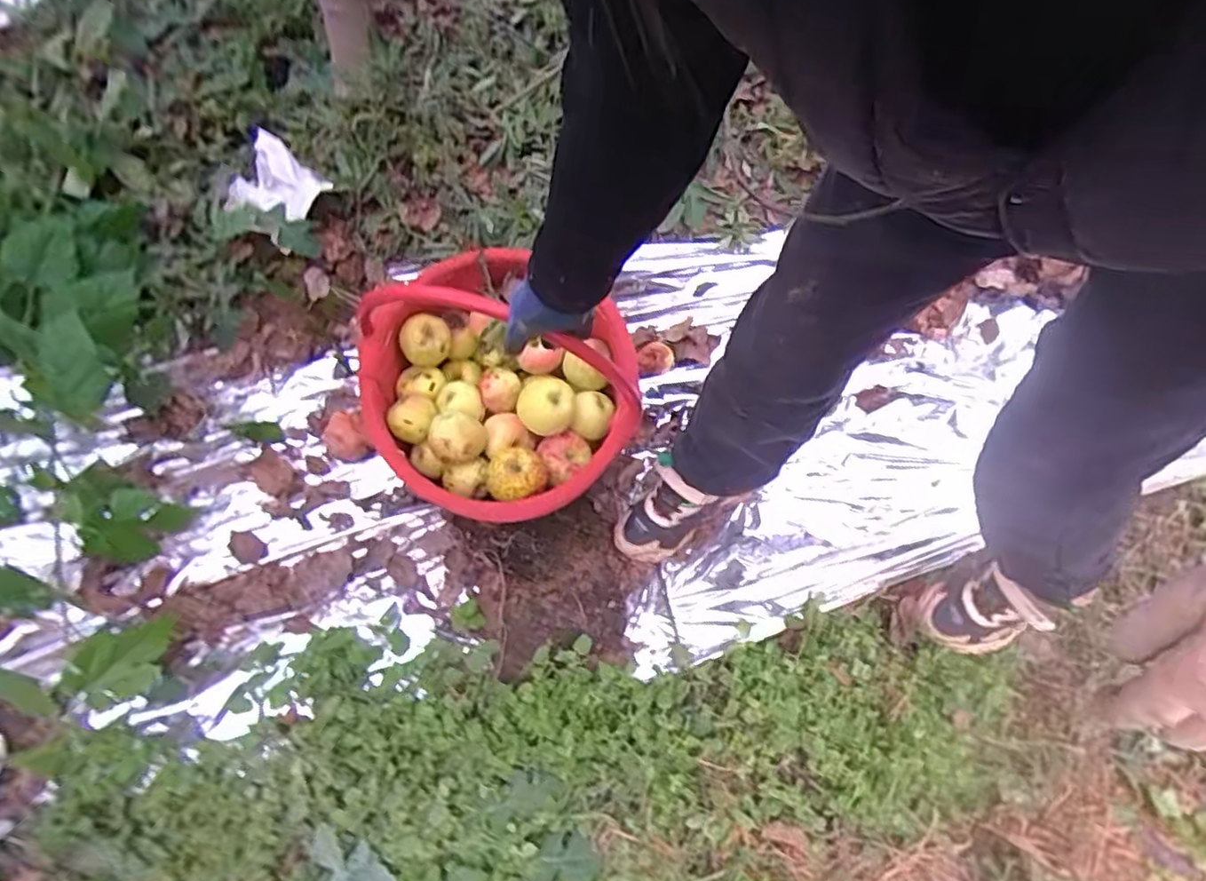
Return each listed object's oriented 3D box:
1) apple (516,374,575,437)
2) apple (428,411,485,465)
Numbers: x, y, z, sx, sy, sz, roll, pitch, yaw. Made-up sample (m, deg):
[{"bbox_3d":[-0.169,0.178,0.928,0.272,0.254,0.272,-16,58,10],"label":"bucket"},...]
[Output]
[{"bbox_3d":[-0.080,-0.044,0.934,0.077,0.067,0.069,-3,62,-2],"label":"apple"},{"bbox_3d":[-0.202,-0.002,0.911,0.074,0.062,0.068,0,62,0],"label":"apple"}]

